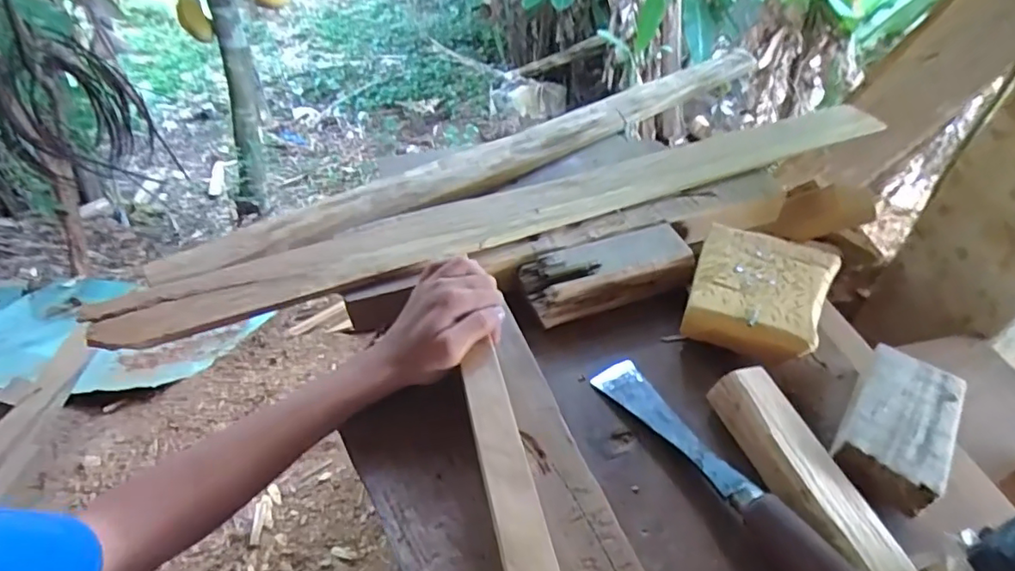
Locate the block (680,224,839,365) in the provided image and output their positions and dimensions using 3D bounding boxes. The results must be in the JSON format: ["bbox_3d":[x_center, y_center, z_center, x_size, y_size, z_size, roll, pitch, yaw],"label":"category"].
[{"bbox_3d":[0.221,0.002,0.506,0.106,0.034,0.130,19,51,18],"label":"block"}]

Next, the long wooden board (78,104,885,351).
[{"bbox_3d":[0.034,-0.082,0.572,0.796,0.018,0.078,-18,49,-14],"label":"long wooden board"}]

